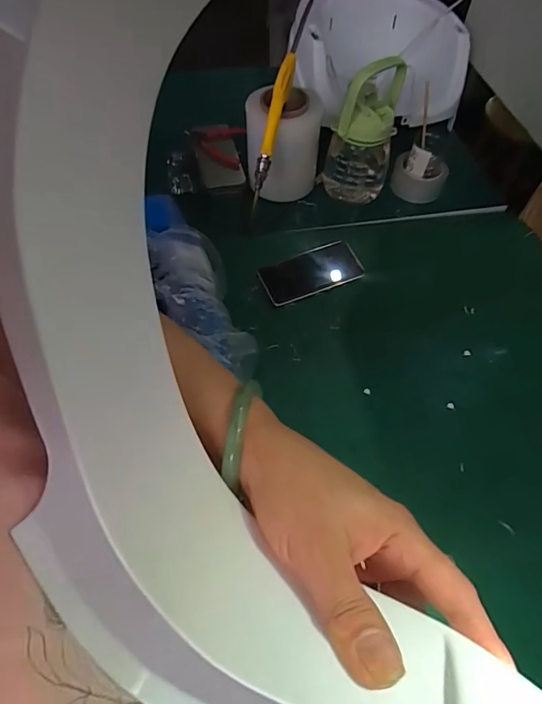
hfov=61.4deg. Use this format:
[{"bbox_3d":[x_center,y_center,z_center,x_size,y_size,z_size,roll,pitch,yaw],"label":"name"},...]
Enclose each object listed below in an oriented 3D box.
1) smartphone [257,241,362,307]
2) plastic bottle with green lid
[{"bbox_3d":[0.066,-0.130,0.749,0.165,0.009,0.078,-20,72,-10],"label":"smartphone"},{"bbox_3d":[0.150,-0.365,0.778,0.119,0.246,0.089,12,58,5],"label":"plastic bottle with green lid"}]

